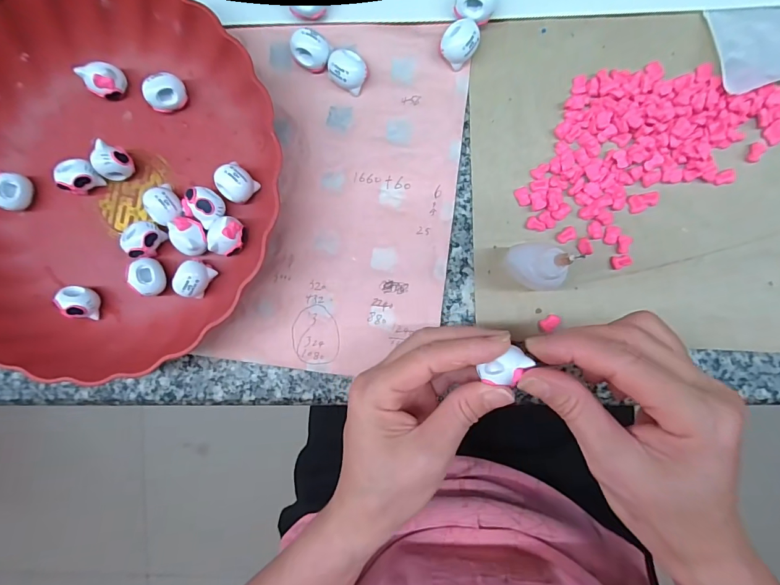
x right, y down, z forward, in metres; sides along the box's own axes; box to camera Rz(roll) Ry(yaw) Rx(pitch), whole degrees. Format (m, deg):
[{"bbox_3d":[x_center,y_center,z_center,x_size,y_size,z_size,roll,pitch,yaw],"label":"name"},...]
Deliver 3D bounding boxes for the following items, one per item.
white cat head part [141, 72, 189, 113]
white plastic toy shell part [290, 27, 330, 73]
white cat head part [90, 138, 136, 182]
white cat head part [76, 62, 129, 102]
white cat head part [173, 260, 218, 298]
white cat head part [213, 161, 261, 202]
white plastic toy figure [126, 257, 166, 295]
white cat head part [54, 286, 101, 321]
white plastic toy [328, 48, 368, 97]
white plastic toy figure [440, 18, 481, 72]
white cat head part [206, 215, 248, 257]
[{"bbox_3d":[-0.154,-0.136,0.284,0.025,0.021,0.018,-30,89,5],"label":"white cat head part"},{"bbox_3d":[-0.052,-0.161,0.278,0.024,0.023,0.020,6,92,5],"label":"white plastic toy shell part"},{"bbox_3d":[-0.187,-0.088,0.285,0.018,0.028,0.022,19,93,4],"label":"white cat head part"},{"bbox_3d":[-0.198,-0.147,0.287,0.021,0.021,0.022,33,94,3],"label":"white cat head part"},{"bbox_3d":[-0.132,-0.009,0.281,0.018,0.021,0.023,38,94,3],"label":"white cat head part"},{"bbox_3d":[-0.104,-0.073,0.280,0.022,0.020,0.023,0,92,5],"label":"white cat head part"},{"bbox_3d":[-0.164,-0.011,0.284,0.016,0.023,0.025,1,92,5],"label":"white plastic toy figure"},{"bbox_3d":[-0.215,0.007,0.287,0.020,0.026,0.022,4,92,5],"label":"white cat head part"},{"bbox_3d":[-0.028,-0.149,0.278,0.024,0.019,0.026,0,92,5],"label":"white plastic toy"},{"bbox_3d":[0.046,-0.163,0.271,0.024,0.017,0.025,0,92,5],"label":"white plastic toy figure"},{"bbox_3d":[-0.110,-0.038,0.280,0.023,0.021,0.026,27,94,4],"label":"white cat head part"}]

